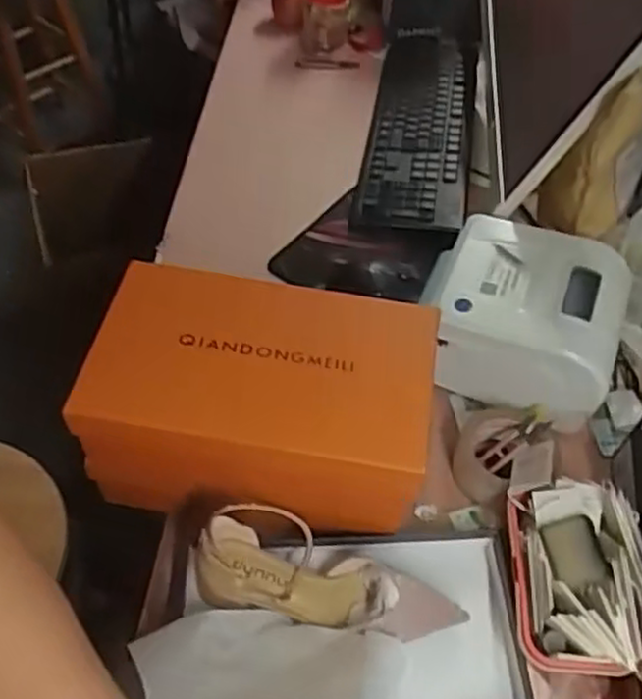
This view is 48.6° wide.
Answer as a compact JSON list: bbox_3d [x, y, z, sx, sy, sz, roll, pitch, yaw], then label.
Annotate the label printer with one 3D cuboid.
[{"bbox_3d":[0.211,-0.036,0.764,0.197,0.114,0.165,18,55,10],"label":"label printer"}]

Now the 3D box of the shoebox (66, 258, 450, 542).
[{"bbox_3d":[-0.053,0.054,0.662,0.285,0.167,0.170,8,54,3],"label":"shoebox"}]

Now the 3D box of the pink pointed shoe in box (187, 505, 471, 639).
[{"bbox_3d":[0.009,0.199,0.630,0.240,0.070,0.083,17,54,-8],"label":"pink pointed shoe in box"}]

